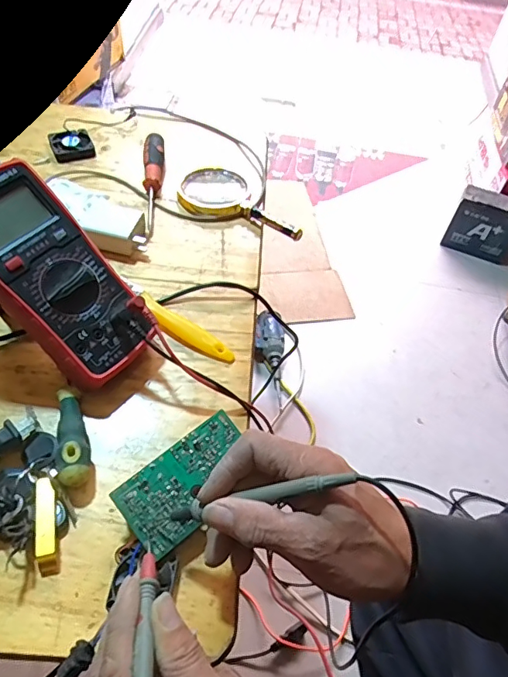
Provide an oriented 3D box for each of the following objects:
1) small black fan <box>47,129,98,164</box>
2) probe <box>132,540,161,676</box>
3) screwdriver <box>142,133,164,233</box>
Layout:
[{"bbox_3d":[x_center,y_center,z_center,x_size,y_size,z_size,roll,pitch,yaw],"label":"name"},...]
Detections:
[{"bbox_3d":[-0.233,-0.247,0.623,0.048,0.017,0.050,-19,57,-19],"label":"small black fan"},{"bbox_3d":[-0.058,0.166,0.261,0.008,0.014,0.144,-4,27,-8],"label":"probe"},{"bbox_3d":[-0.123,-0.191,0.587,0.026,0.023,0.165,-1,53,-6],"label":"screwdriver"}]

